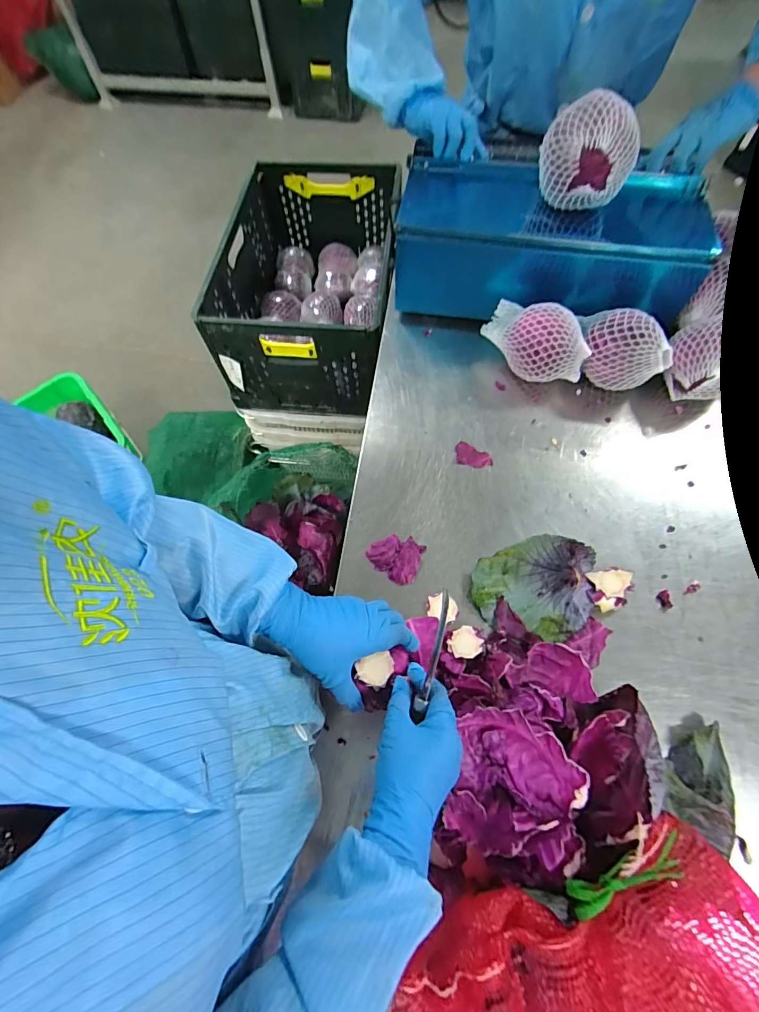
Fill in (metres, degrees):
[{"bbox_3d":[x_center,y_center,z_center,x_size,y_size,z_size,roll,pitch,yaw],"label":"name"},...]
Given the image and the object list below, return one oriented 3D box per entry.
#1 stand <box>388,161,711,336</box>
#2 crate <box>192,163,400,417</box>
[{"bbox_3d":[0.297,-0.467,0.755,0.511,0.170,0.233,6,66,5],"label":"stand"},{"bbox_3d":[-0.164,-0.592,1.077,0.410,0.295,0.615,4,66,4],"label":"crate"}]

